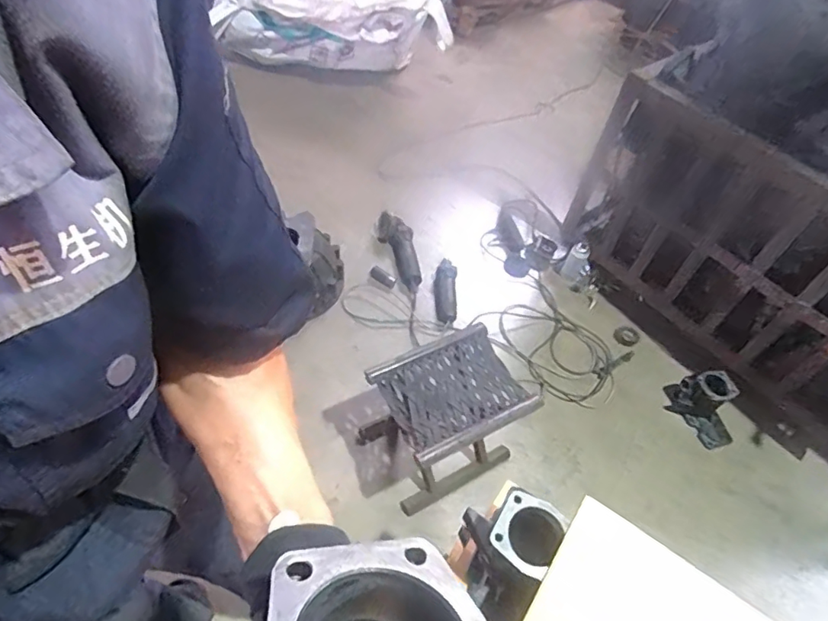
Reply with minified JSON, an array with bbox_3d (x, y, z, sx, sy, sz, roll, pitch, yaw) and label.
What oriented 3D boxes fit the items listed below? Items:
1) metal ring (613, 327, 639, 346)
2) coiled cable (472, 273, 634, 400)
[{"bbox_3d":[0.697,0.085,1.689,0.092,0.014,0.072,-24,60,-21],"label":"metal ring"},{"bbox_3d":[0.433,0.094,1.637,0.336,0.034,0.413,-36,67,-25],"label":"coiled cable"}]

